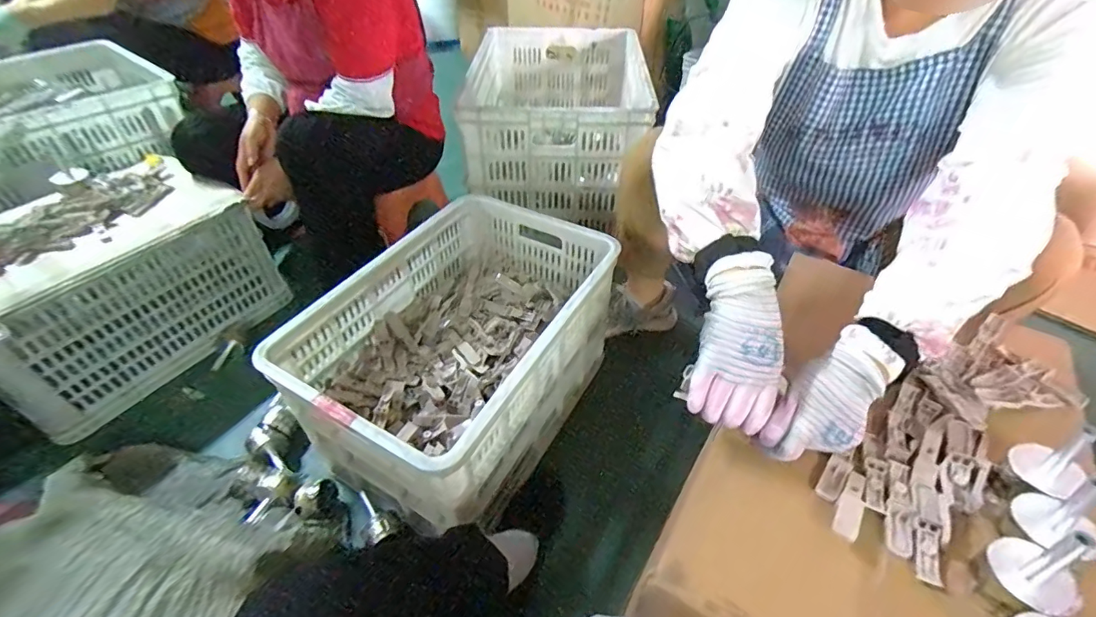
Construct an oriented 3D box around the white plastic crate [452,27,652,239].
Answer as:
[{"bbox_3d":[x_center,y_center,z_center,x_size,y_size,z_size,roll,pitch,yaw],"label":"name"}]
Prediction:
[{"bbox_3d":[0.030,-0.586,1.452,0.474,0.298,0.713,2,43,2],"label":"white plastic crate"}]

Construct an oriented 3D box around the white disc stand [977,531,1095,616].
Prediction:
[{"bbox_3d":[0.406,0.214,0.396,0.057,0.085,0.060,-11,44,-13],"label":"white disc stand"}]

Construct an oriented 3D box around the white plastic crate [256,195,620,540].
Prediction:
[{"bbox_3d":[-0.145,0.050,0.881,0.370,0.236,0.556,22,47,22],"label":"white plastic crate"}]

